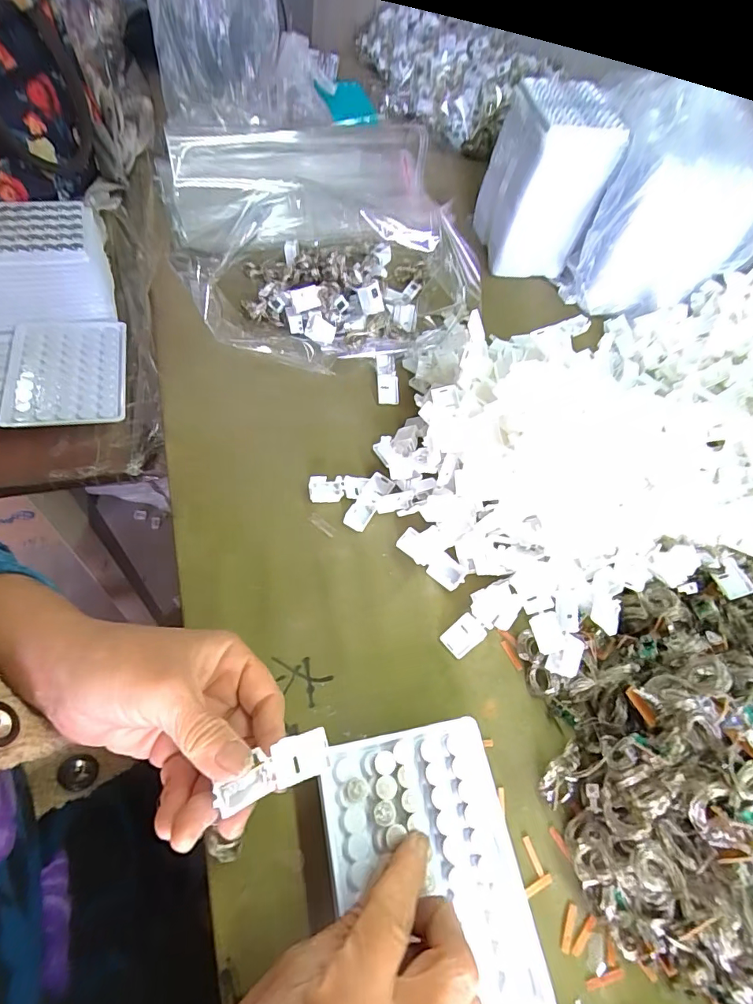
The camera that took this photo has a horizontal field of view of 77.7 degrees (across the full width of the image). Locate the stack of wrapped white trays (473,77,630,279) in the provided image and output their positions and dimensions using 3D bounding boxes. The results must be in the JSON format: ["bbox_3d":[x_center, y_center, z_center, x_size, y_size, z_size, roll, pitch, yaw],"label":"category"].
[{"bbox_3d":[0.196,-0.379,0.557,0.107,0.150,0.128,1,58,-10],"label":"stack of wrapped white trays"}]

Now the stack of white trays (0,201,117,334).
[{"bbox_3d":[-0.330,-0.223,0.447,0.132,0.075,0.102,-12,59,-16],"label":"stack of white trays"}]

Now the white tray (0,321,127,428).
[{"bbox_3d":[-0.284,-0.117,0.427,0.098,0.016,0.120,-9,59,-14],"label":"white tray"}]

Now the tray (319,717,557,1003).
[{"bbox_3d":[0.027,0.188,0.239,0.094,0.016,0.127,-8,59,-9],"label":"tray"}]

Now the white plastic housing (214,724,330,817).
[{"bbox_3d":[-0.048,0.129,0.225,0.053,0.014,0.020,-21,62,-18],"label":"white plastic housing"}]

